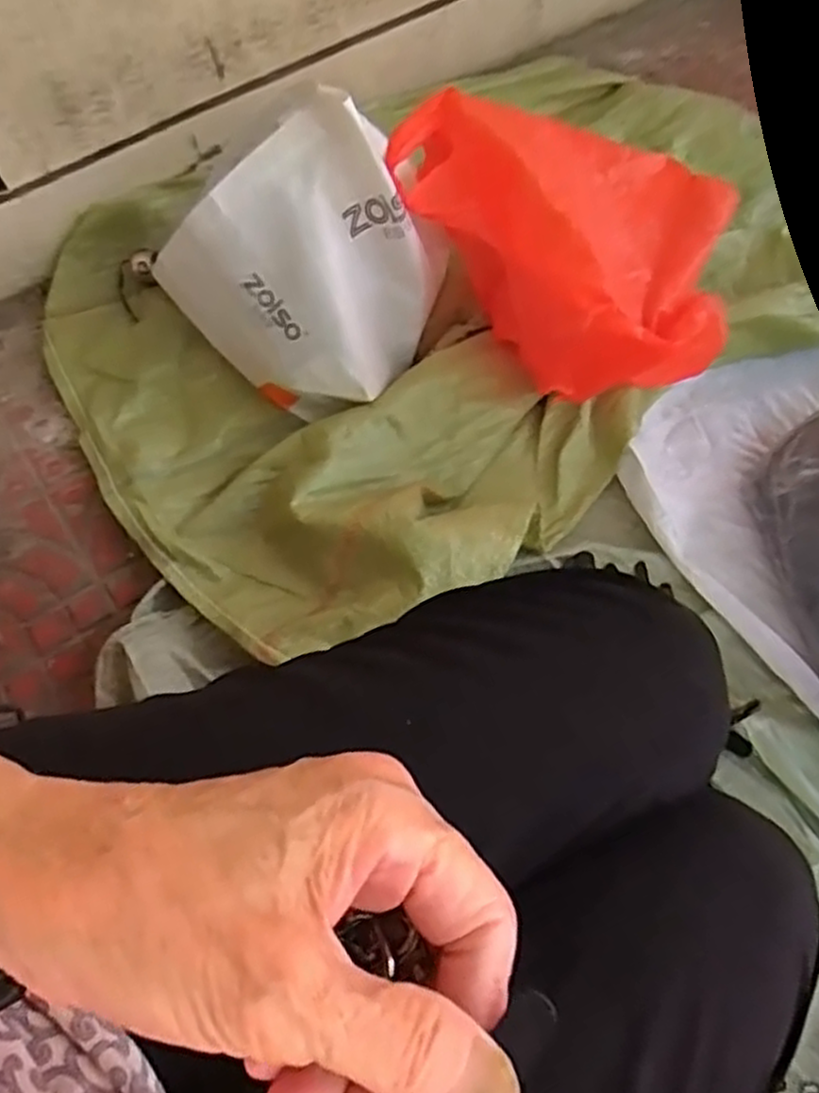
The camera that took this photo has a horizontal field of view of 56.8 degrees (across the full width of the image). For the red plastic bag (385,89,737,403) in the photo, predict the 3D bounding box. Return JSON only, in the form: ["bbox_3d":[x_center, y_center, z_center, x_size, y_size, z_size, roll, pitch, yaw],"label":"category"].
[{"bbox_3d":[0.182,-0.333,0.788,0.266,0.137,0.354,-39,70,-16],"label":"red plastic bag"}]

